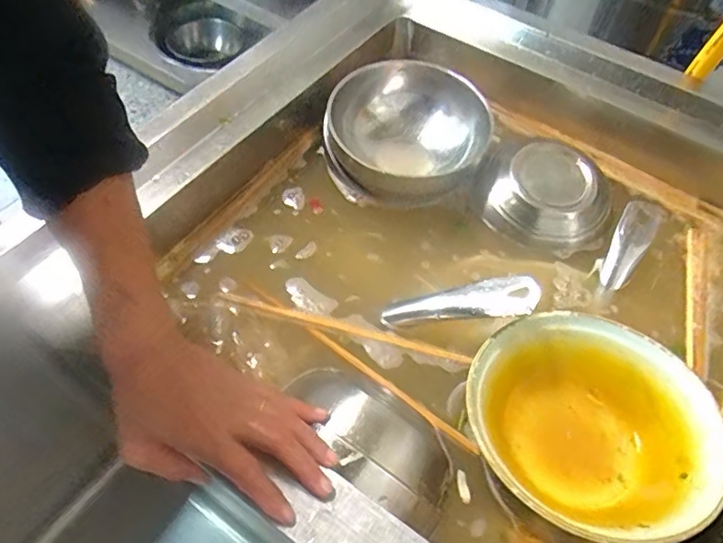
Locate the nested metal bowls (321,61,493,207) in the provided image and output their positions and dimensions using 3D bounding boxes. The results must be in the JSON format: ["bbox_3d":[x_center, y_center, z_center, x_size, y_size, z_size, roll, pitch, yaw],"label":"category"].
[{"bbox_3d":[0.049,-0.152,0.612,0.172,0.075,0.155,-27,62,-20],"label":"nested metal bowls"}]

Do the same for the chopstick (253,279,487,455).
[{"bbox_3d":[-0.006,0.081,0.497,0.257,0.009,0.012,35,61,19],"label":"chopstick"}]

